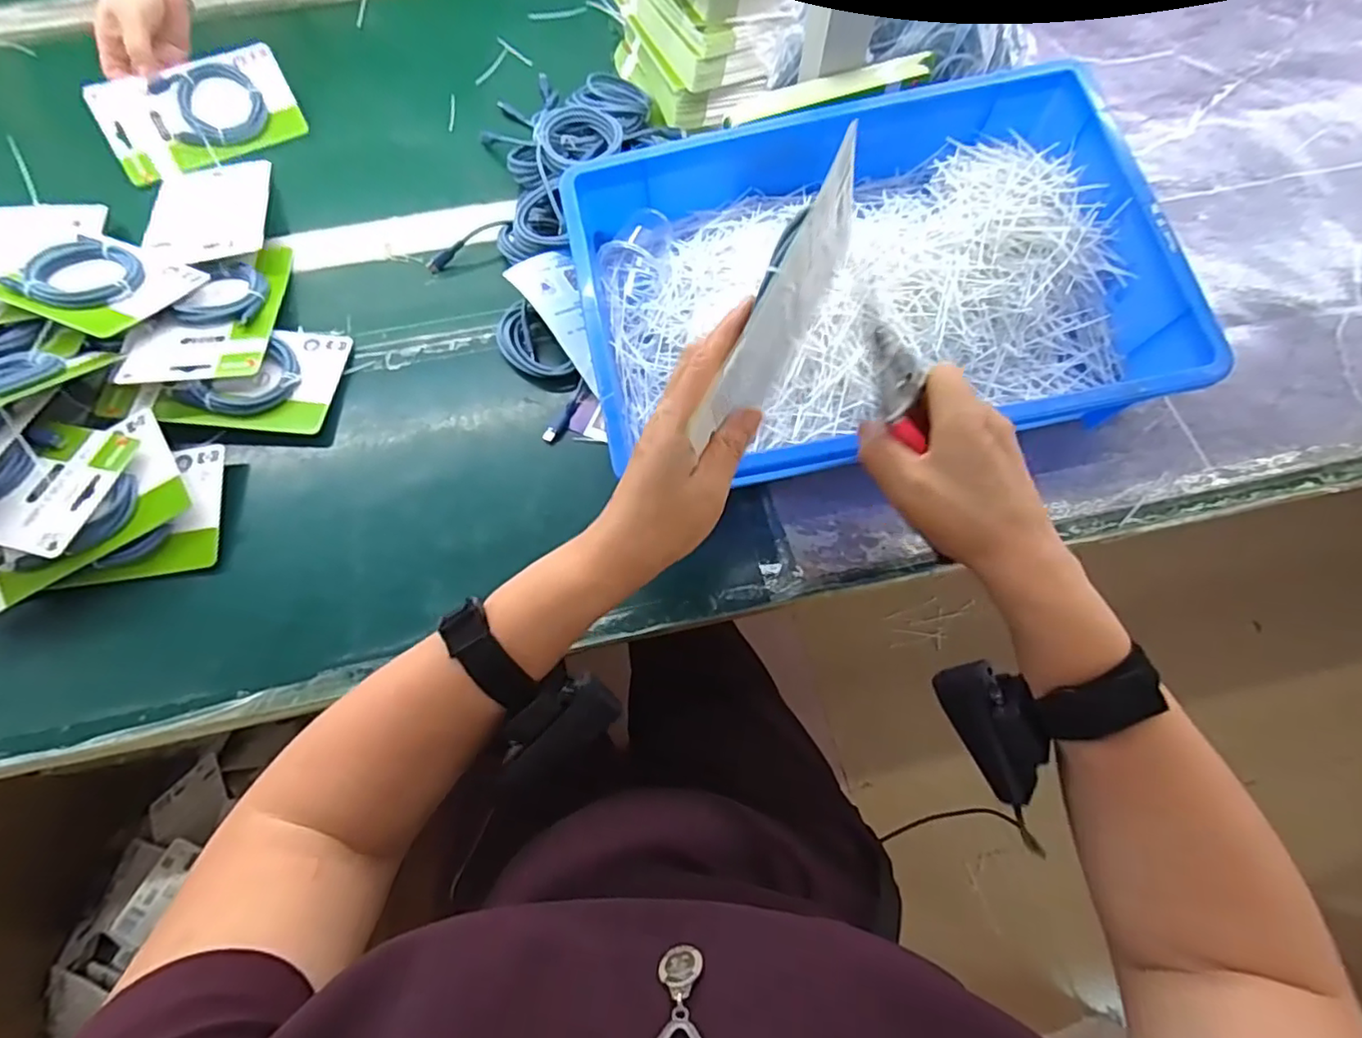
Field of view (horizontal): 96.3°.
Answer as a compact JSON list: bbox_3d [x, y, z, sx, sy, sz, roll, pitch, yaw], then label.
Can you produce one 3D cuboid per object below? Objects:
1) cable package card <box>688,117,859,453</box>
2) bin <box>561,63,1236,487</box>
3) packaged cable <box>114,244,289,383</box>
[{"bbox_3d":[0.055,-0.111,0.336,0.007,0.099,0.166,27,86,17],"label":"cable package card"},{"bbox_3d":[0.140,-0.182,0.482,0.426,0.099,0.295,-11,67,-4],"label":"bin"},{"bbox_3d":[-0.403,-0.179,0.526,0.103,0.034,0.164,-8,67,-3],"label":"packaged cable"}]

